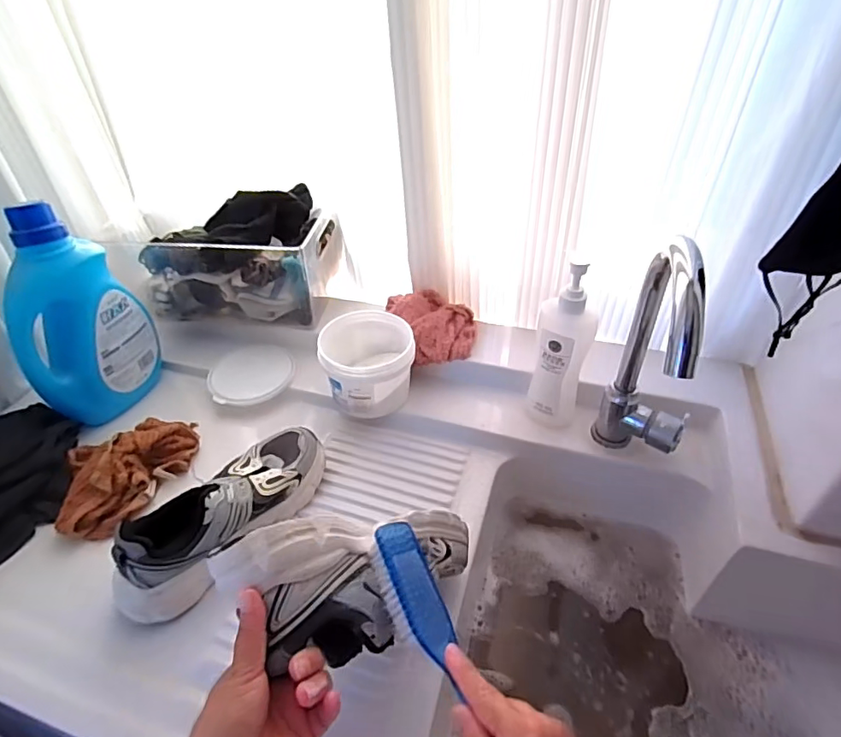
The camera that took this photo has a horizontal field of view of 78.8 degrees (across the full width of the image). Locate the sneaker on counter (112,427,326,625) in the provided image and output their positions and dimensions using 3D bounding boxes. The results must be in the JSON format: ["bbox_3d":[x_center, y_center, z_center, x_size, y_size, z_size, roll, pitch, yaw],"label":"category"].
[{"bbox_3d":[-0.209,0.147,0.549,0.090,0.100,0.242,28,52,29],"label":"sneaker on counter"}]

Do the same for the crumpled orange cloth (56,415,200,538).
[{"bbox_3d":[-0.347,0.118,0.612,0.142,0.043,0.140,-16,44,-13],"label":"crumpled orange cloth"}]

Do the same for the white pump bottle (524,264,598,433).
[{"bbox_3d":[0.164,-0.018,0.610,0.050,0.215,0.060,-31,50,-26],"label":"white pump bottle"}]

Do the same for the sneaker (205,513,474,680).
[{"bbox_3d":[-0.044,0.184,0.428,0.245,0.101,0.086,12,27,-44],"label":"sneaker"}]

